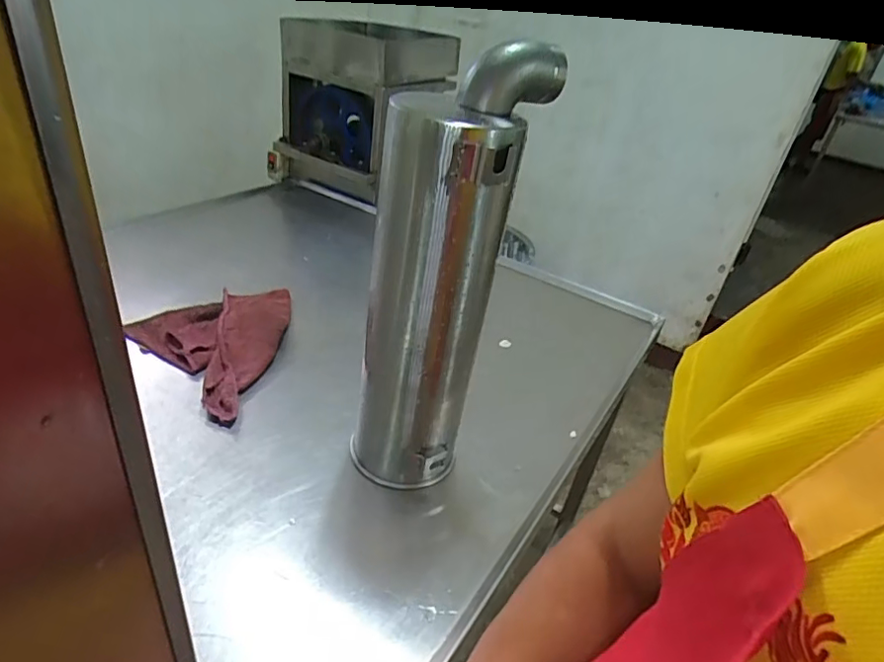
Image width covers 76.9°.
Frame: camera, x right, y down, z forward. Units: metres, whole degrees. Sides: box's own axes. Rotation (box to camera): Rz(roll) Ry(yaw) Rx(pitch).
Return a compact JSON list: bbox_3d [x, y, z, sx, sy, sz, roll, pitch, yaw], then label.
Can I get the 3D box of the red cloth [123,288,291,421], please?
[{"bbox_3d":[-0.397,0.009,0.924,0.249,0.056,0.348,10,32,1],"label":"red cloth"}]

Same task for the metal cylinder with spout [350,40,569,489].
[{"bbox_3d":[-0.004,-0.030,0.642,0.155,0.509,0.123,13,34,4],"label":"metal cylinder with spout"}]

